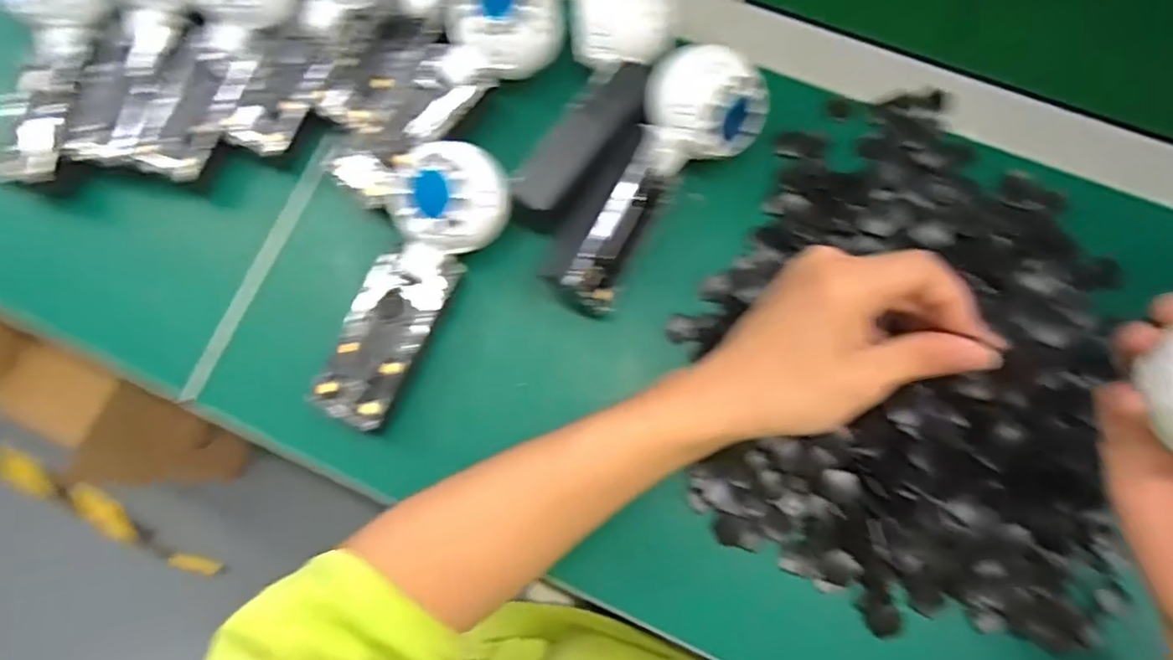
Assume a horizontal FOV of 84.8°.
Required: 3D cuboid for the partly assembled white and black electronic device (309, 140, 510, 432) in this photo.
[{"bbox_3d":[-0.102,-0.027,0.376,0.060,0.046,0.170,27,92,7],"label":"partly assembled white and black electronic device"}]

